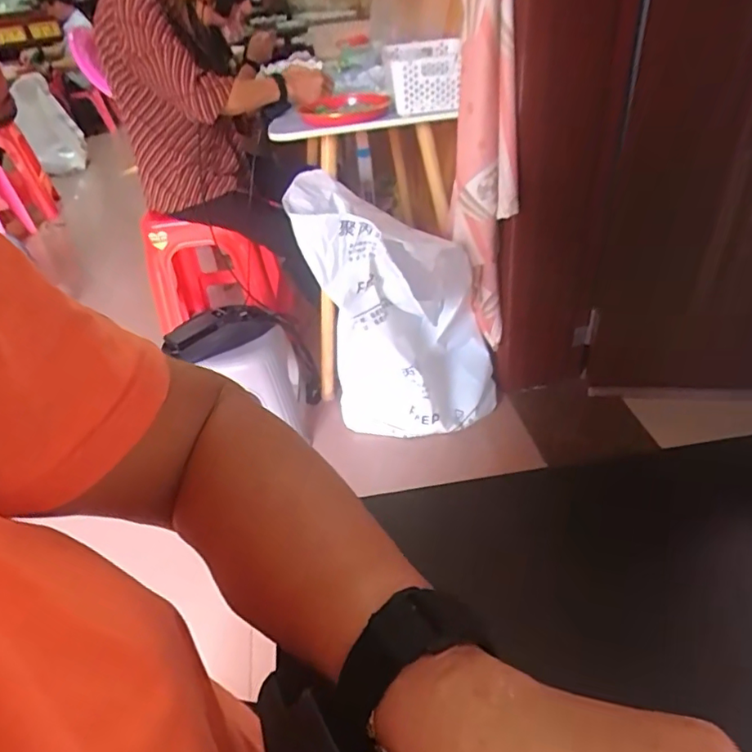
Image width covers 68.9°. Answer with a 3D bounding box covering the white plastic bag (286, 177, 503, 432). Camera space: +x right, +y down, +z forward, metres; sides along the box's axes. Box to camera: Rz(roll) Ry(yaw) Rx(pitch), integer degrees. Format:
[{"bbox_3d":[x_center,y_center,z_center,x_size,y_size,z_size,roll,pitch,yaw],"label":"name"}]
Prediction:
[{"bbox_3d":[0.050,-0.140,1.327,0.392,0.745,0.225,-26,37,12],"label":"white plastic bag"}]

